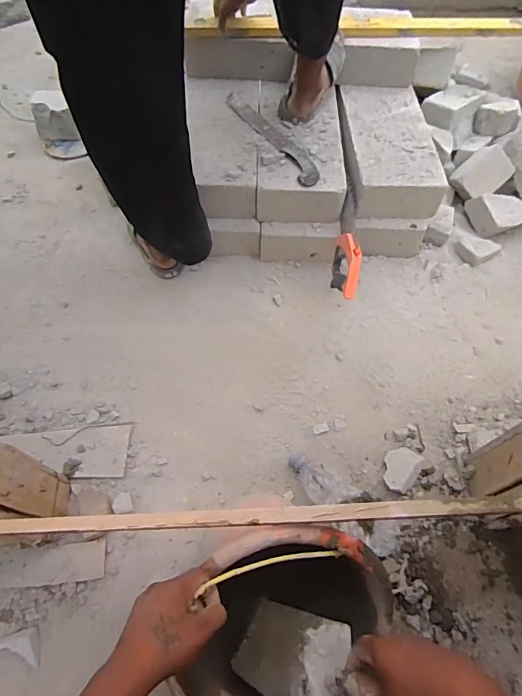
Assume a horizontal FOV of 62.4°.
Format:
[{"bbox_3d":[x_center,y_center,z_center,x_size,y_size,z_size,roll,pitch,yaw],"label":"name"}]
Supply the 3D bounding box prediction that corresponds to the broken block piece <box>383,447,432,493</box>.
[{"bbox_3d":[0.277,0.234,0.848,0.099,0.028,0.068,-37,67,-21],"label":"broken block piece"}]

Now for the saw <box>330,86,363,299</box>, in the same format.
[{"bbox_3d":[0.212,-0.392,1.080,0.055,0.147,0.644,4,61,0],"label":"saw"}]

